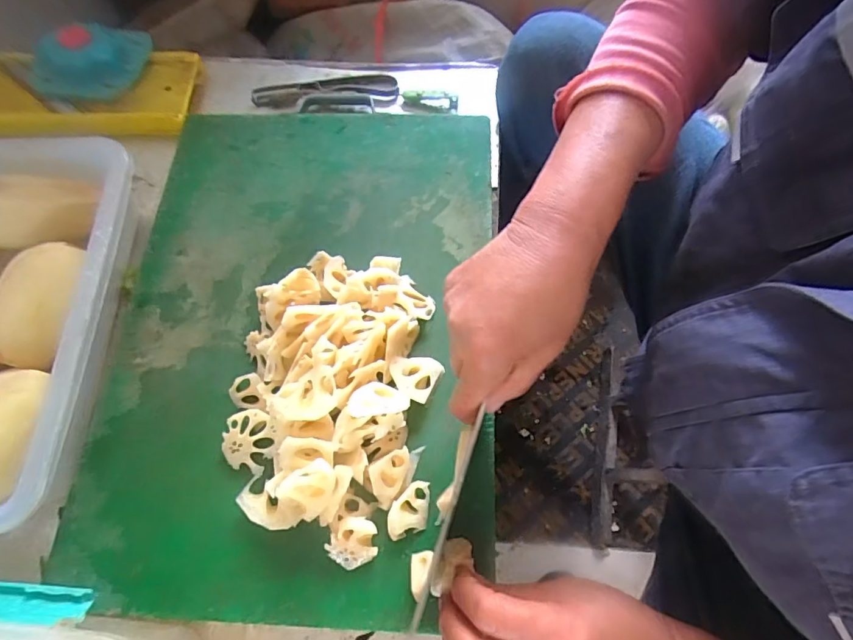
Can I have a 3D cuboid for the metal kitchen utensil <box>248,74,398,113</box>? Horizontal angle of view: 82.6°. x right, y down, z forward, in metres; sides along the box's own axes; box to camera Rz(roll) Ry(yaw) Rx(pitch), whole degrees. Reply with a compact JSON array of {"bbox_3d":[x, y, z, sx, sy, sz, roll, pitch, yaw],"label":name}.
[{"bbox_3d":[-0.109,-0.245,0.530,0.153,0.012,0.051,-6,67,-1],"label":"metal kitchen utensil"}]

